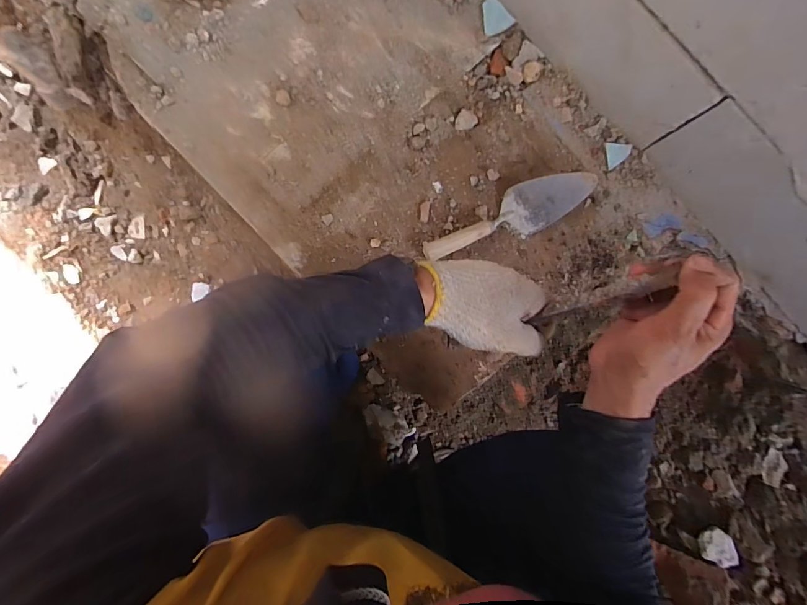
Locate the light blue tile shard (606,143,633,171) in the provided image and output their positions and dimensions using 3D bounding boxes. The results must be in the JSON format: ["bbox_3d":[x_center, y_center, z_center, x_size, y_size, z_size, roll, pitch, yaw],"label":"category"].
[{"bbox_3d":[0.400,-0.274,0.744,0.041,0.005,0.045,-5,106,26],"label":"light blue tile shard"}]

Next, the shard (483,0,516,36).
[{"bbox_3d":[0.174,-0.533,0.744,0.054,0.011,0.065,-10,88,-3],"label":"shard"}]

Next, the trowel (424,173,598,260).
[{"bbox_3d":[0.183,-0.153,0.713,0.307,0.056,0.086,-23,89,-3],"label":"trowel"}]

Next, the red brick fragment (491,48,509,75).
[{"bbox_3d":[0.180,-0.450,0.755,0.031,0.012,0.047,11,87,-2],"label":"red brick fragment"}]

